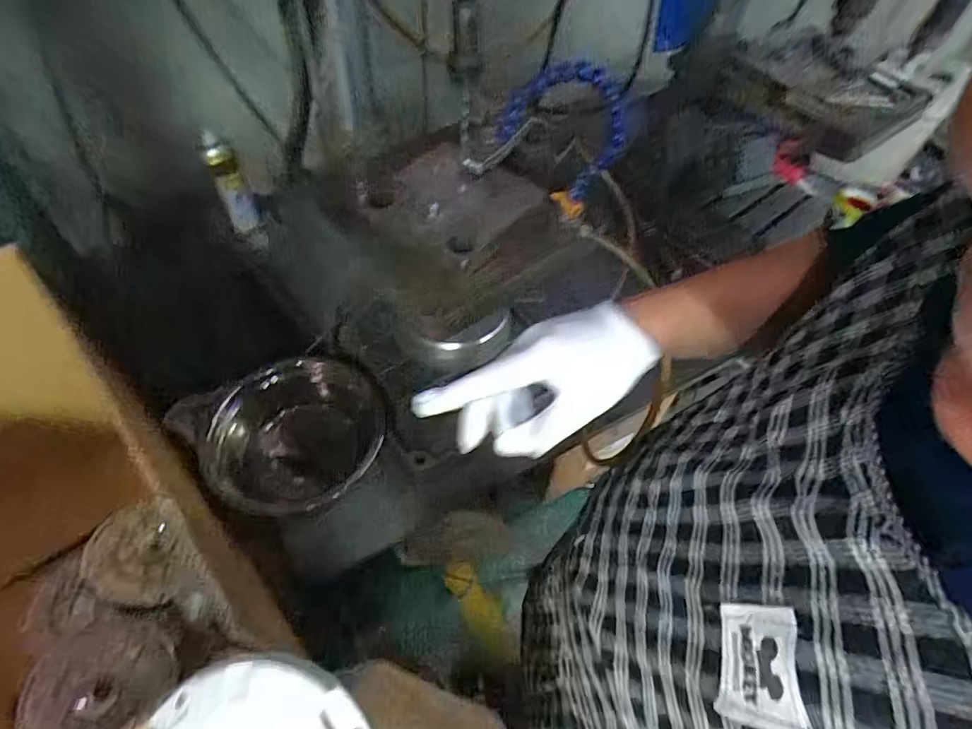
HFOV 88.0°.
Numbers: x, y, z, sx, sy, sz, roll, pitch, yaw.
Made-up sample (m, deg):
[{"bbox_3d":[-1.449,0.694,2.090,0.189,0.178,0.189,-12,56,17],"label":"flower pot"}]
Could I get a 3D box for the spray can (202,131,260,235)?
[{"bbox_3d":[-0.461,-0.324,0.911,0.057,0.171,0.044,-22,59,-19],"label":"spray can"}]

